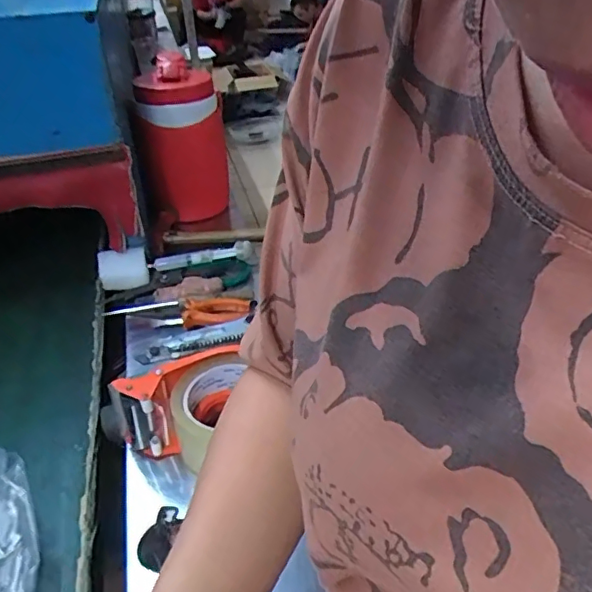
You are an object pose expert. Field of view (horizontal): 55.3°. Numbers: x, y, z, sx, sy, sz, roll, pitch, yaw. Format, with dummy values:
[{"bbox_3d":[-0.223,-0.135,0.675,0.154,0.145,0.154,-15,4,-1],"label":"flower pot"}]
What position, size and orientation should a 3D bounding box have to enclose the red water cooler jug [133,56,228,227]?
[{"bbox_3d":[-0.180,-0.246,0.906,0.124,0.236,0.106,-9,35,-8],"label":"red water cooler jug"}]

